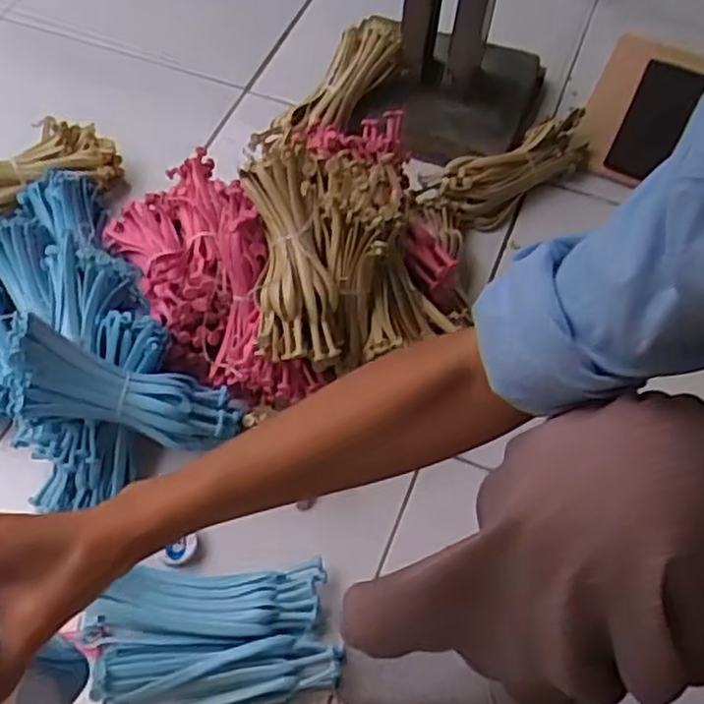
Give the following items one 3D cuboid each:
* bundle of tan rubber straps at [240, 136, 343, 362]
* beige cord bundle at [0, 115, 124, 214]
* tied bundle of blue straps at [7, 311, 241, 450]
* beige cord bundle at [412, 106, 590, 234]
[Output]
[{"bbox_3d":[-0.057,-0.090,0.687,0.075,0.041,0.202,-6,80,-4],"label":"bundle of tan rubber straps"},{"bbox_3d":[-0.393,-0.209,0.885,0.228,0.060,0.080,-22,63,-13],"label":"beige cord bundle"},{"bbox_3d":[-0.207,0.039,0.687,0.216,0.053,0.083,20,57,-25],"label":"tied bundle of blue straps"},{"bbox_3d":[0.190,-0.220,0.905,0.236,0.051,0.081,-33,66,-18],"label":"beige cord bundle"}]

